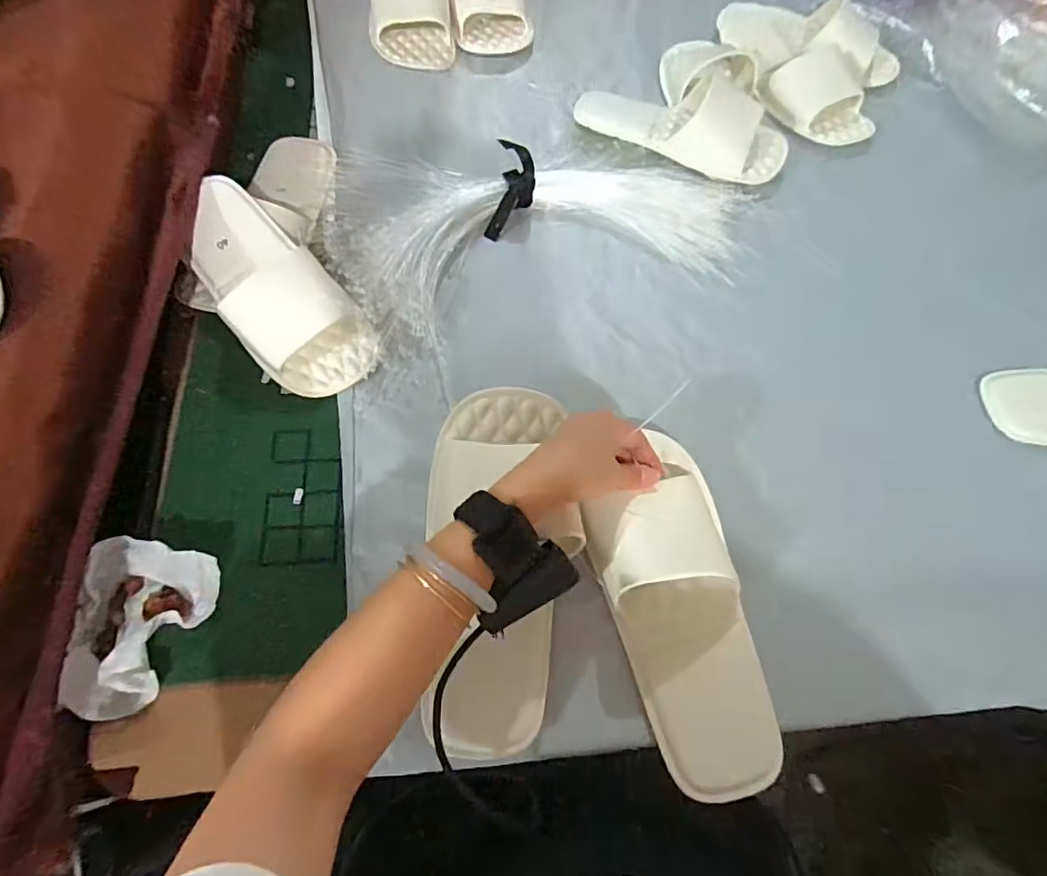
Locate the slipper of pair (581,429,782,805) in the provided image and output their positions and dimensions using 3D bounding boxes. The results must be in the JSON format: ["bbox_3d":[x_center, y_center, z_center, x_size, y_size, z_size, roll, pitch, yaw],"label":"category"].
[{"bbox_3d":[0.116,0.125,0.406,0.106,0.059,0.245,-13,80,-8],"label":"slipper of pair"}]

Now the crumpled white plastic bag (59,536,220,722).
[{"bbox_3d":[-0.274,0.135,0.391,0.082,0.036,0.115,9,67,1],"label":"crumpled white plastic bag"}]

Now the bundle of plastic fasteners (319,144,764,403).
[{"bbox_3d":[0.024,-0.216,0.553,0.422,0.035,0.275,-13,68,-8],"label":"bundle of plastic fasteners"}]

